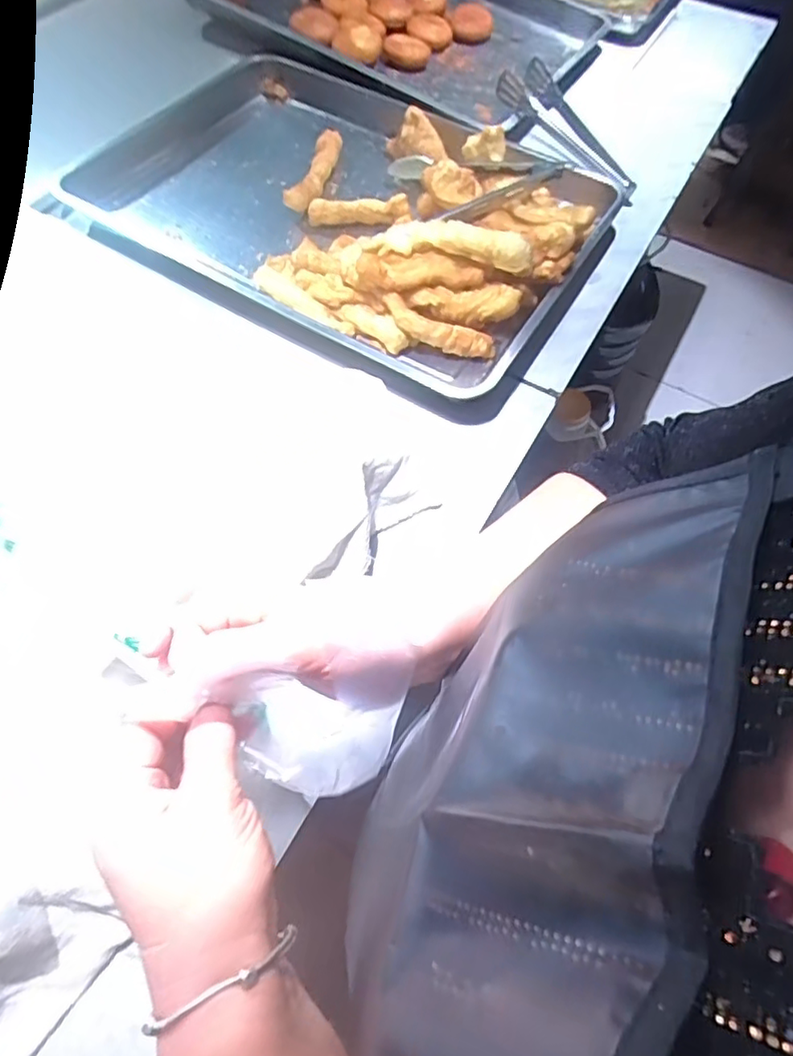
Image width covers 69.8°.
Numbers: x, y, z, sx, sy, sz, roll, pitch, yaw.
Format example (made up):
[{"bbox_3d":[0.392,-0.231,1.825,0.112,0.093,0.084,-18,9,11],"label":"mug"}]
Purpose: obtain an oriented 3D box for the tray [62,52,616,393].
[{"bbox_3d":[-0.078,-0.497,0.821,0.711,0.137,0.524,28,65,12],"label":"tray"}]

